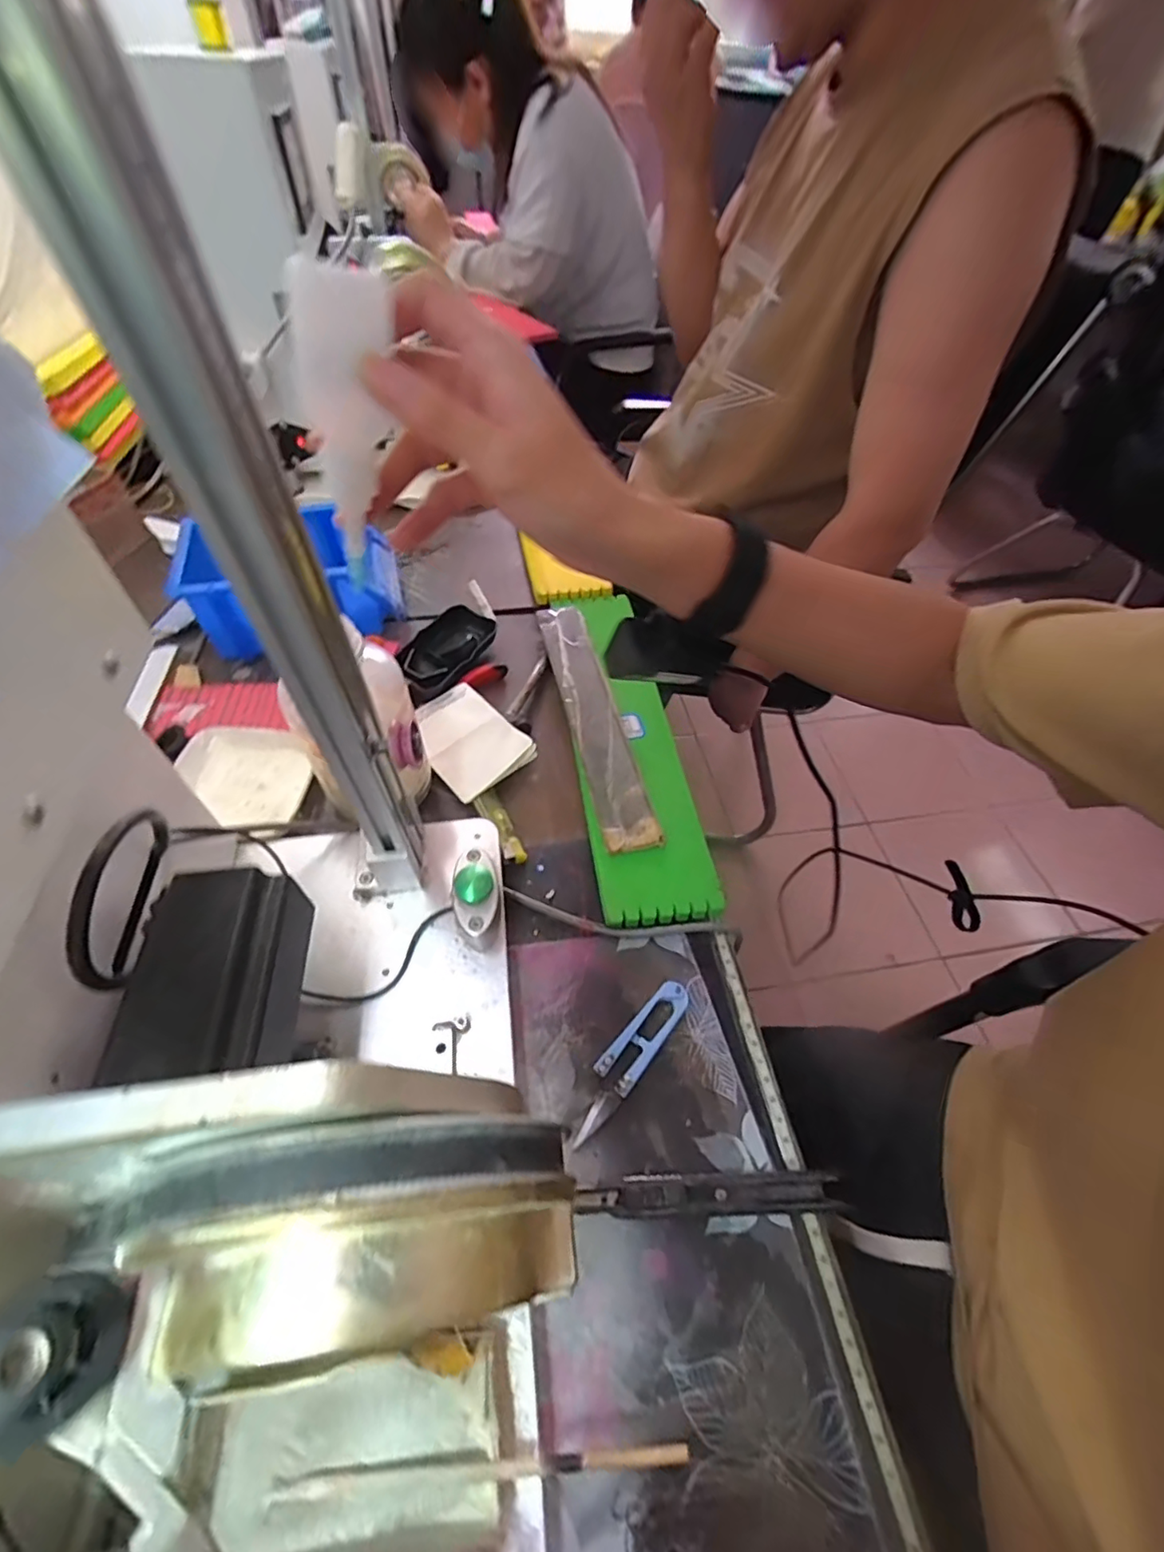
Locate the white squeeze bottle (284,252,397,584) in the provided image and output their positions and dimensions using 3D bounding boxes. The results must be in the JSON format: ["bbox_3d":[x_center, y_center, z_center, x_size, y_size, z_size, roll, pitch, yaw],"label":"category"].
[{"bbox_3d":[-0.096,-0.138,0.237,0.034,0.111,0.020,23,40,10],"label":"white squeeze bottle"}]

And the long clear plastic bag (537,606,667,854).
[{"bbox_3d":[0.009,-0.054,0.483,0.041,0.007,0.269,-11,55,-8],"label":"long clear plastic bag"}]

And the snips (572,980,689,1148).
[{"bbox_3d":[0.027,0.163,0.335,0.023,0.009,0.102,34,58,22],"label":"snips"}]

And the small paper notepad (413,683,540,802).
[{"bbox_3d":[-0.093,-0.032,0.464,0.071,0.008,0.102,-35,61,-17],"label":"small paper notepad"}]

